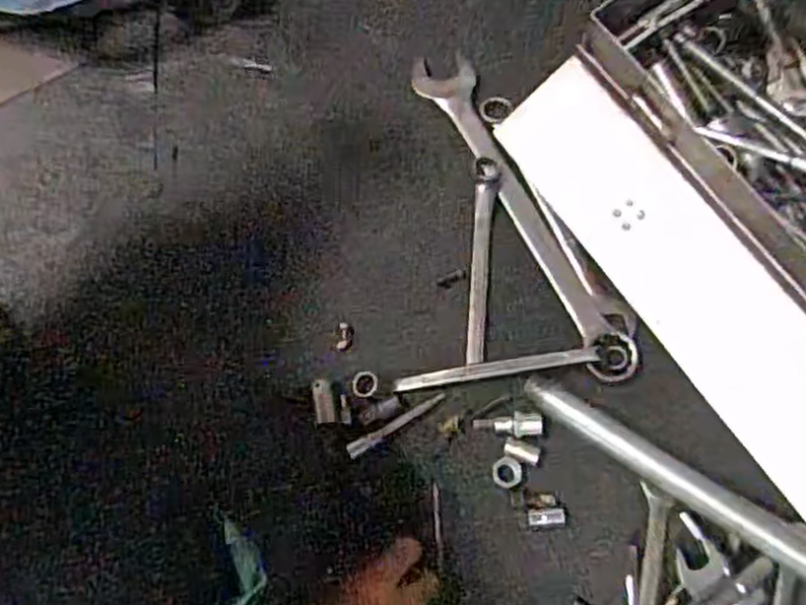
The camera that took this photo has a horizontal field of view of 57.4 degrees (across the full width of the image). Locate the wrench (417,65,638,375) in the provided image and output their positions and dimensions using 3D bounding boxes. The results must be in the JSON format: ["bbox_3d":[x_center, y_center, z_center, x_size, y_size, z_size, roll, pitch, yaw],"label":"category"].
[{"bbox_3d":[0.104,-0.096,0.674,0.047,0.020,0.367,-25,71,-9],"label":"wrench"}]

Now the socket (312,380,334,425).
[{"bbox_3d":[-0.065,0.082,0.601,0.014,0.015,0.036,-10,70,-3],"label":"socket"}]

